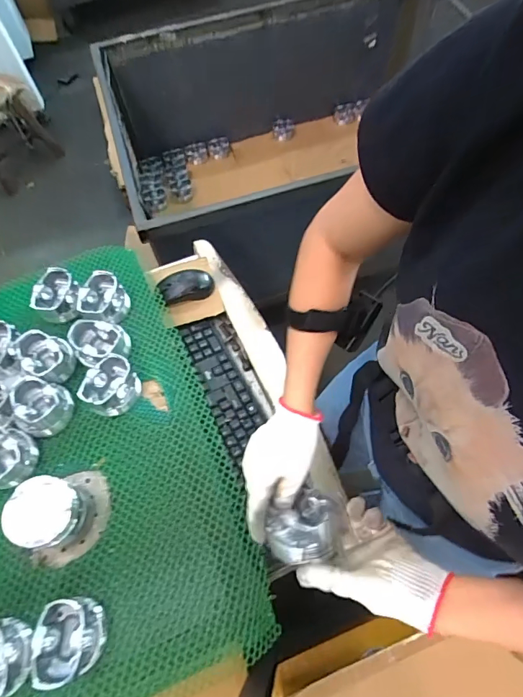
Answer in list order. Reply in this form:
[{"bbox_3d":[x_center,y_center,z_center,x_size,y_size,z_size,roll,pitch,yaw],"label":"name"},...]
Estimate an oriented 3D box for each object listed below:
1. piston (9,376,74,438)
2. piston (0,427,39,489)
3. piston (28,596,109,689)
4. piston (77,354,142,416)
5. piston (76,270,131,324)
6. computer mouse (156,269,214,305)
[{"bbox_3d":[-0.333,0.084,0.641,0.084,0.056,0.078,-1,63,3],"label":"piston"},{"bbox_3d":[-0.364,0.153,0.606,0.067,0.053,0.082,-18,64,-6],"label":"piston"},{"bbox_3d":[-0.230,0.346,0.509,0.073,0.051,0.084,-5,63,1],"label":"piston"},{"bbox_3d":[-0.226,0.058,0.649,0.069,0.050,0.081,36,71,19],"label":"piston"},{"bbox_3d":[-0.267,-0.081,0.727,0.070,0.051,0.088,17,65,12],"label":"piston"},{"bbox_3d":[-0.144,-0.121,0.817,0.101,0.034,0.059,-18,63,-5],"label":"computer mouse"}]

